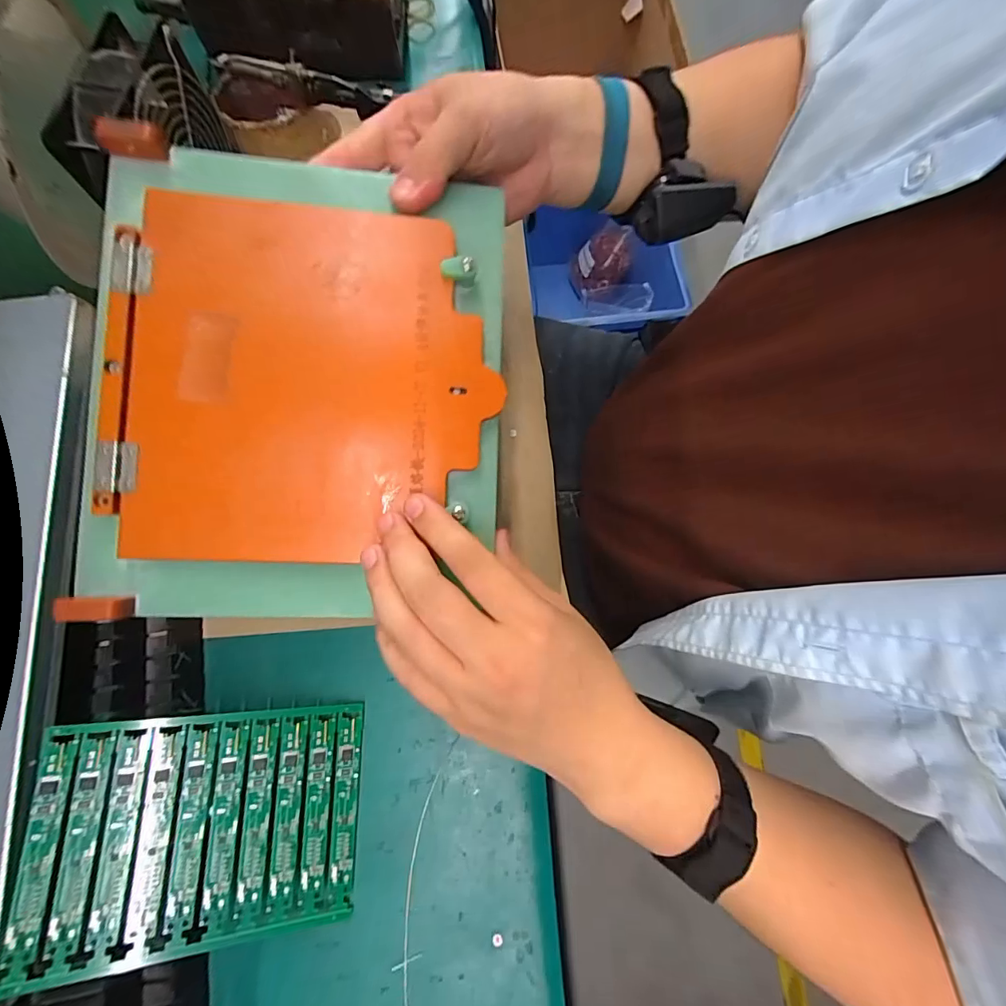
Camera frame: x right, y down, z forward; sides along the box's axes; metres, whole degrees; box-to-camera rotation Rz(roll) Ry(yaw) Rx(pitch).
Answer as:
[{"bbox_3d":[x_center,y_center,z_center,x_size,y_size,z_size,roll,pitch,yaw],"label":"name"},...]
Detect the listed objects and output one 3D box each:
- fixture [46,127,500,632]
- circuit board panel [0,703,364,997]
[{"bbox_3d":[-0.107,-0.068,0.260,0.208,0.014,0.250,2,86,-8],"label":"fixture"},{"bbox_3d":[-0.169,0.185,0.268,0.162,0.004,0.117,5,73,-21],"label":"circuit board panel"}]

